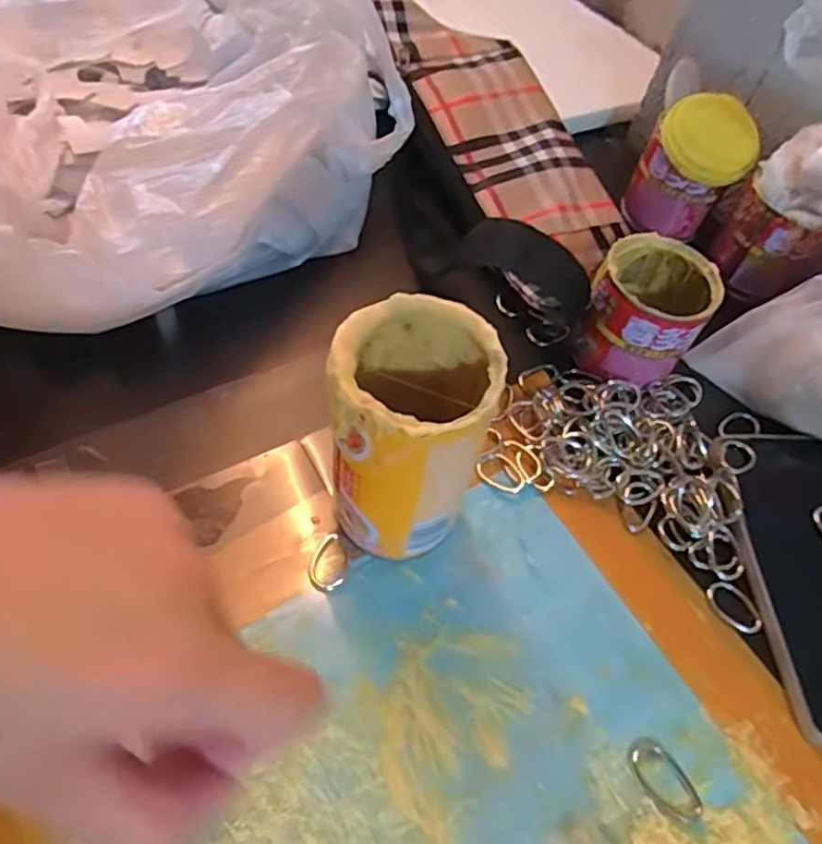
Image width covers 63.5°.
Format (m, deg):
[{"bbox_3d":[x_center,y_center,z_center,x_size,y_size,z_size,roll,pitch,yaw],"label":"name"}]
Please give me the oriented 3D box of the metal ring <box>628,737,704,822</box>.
[{"bbox_3d":[0.111,0.157,0.289,0.019,0.004,0.036,-24,63,-21],"label":"metal ring"}]

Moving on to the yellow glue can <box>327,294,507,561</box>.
[{"bbox_3d":[0.000,0.010,0.299,0.061,0.125,0.067,4,57,-6],"label":"yellow glue can"}]

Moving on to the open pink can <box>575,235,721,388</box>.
[{"bbox_3d":[0.139,-0.065,0.397,0.063,0.060,0.071,29,58,11],"label":"open pink can"}]

